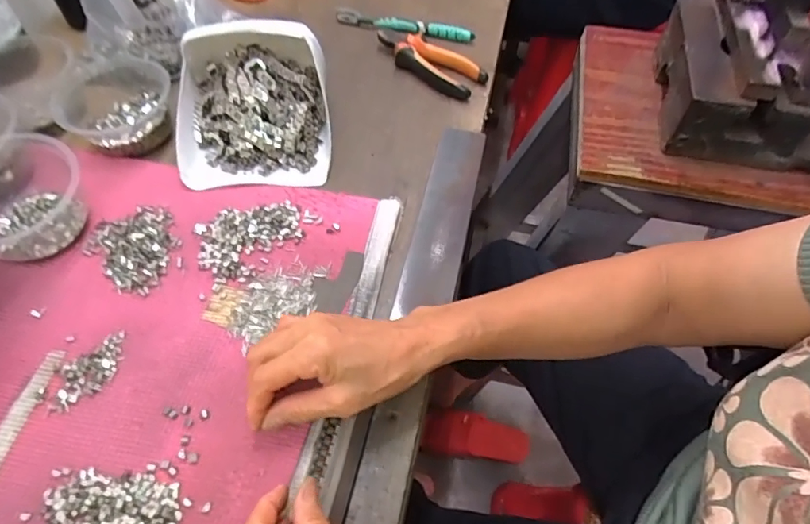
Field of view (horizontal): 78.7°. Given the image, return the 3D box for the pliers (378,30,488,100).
[{"bbox_3d":[0.030,-0.247,0.605,0.150,0.023,0.054,39,64,21],"label":"pliers"}]

